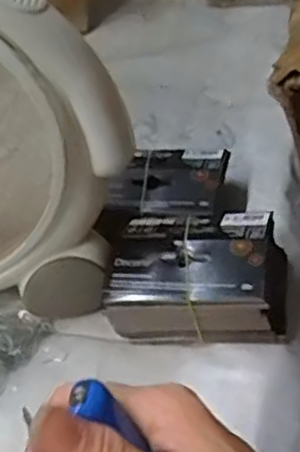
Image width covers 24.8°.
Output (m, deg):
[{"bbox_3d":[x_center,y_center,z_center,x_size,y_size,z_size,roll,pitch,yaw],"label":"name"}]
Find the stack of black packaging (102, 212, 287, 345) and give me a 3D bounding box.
[{"bbox_3d":[0.032,0.030,0.442,0.107,0.058,0.074,3,43,9],"label":"stack of black packaging"}]

